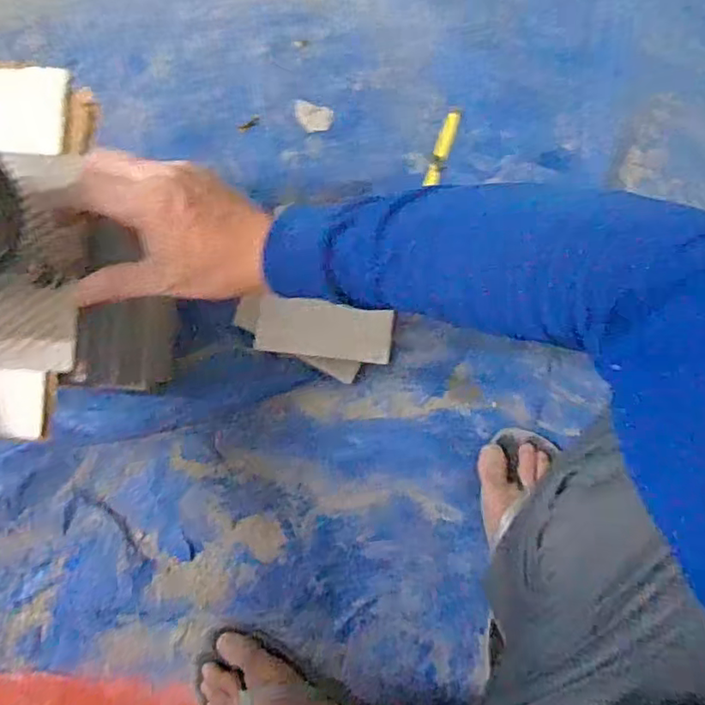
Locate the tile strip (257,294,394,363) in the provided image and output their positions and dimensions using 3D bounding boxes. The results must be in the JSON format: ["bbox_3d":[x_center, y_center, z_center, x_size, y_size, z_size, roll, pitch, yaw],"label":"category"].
[{"bbox_3d":[-0.031,-0.023,0.654,0.150,0.007,0.059,6,100,0],"label":"tile strip"}]

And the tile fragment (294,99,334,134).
[{"bbox_3d":[-0.048,-0.277,0.688,0.046,0.004,0.034,16,85,-1],"label":"tile fragment"}]

